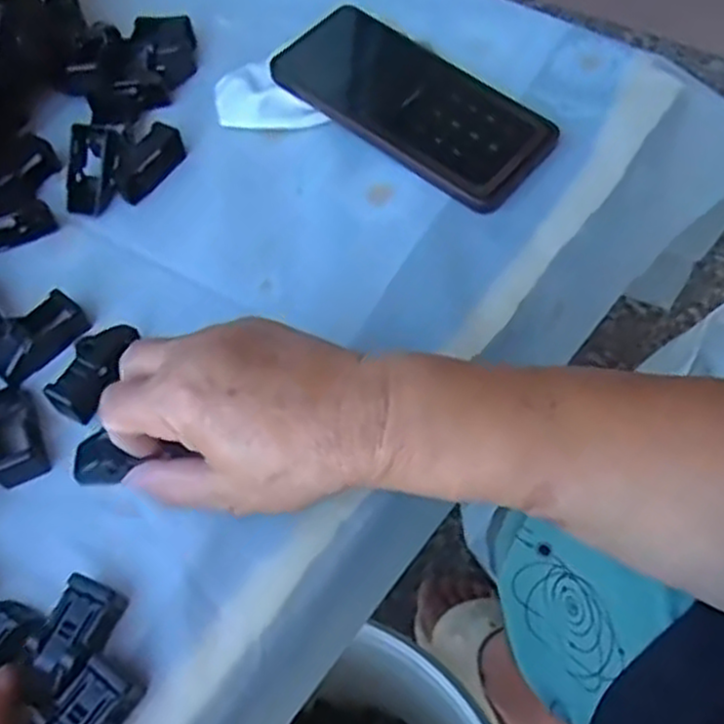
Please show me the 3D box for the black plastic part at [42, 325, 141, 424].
[{"bbox_3d":[-0.126,0.004,0.362,0.020,0.019,0.050,19,61,15],"label":"black plastic part"}]

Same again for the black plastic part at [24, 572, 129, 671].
[{"bbox_3d":[-0.112,0.106,0.303,0.025,0.014,0.036,20,61,15],"label":"black plastic part"}]

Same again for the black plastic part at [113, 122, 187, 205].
[{"bbox_3d":[-0.124,-0.115,0.440,0.017,0.019,0.047,26,62,18],"label":"black plastic part"}]

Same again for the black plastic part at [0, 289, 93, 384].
[{"bbox_3d":[-0.162,-0.013,0.379,0.025,0.013,0.049,34,65,22],"label":"black plastic part"}]

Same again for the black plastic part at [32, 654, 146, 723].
[{"bbox_3d":[-0.106,0.134,0.284,0.023,0.013,0.044,32,64,21],"label":"black plastic part"}]

